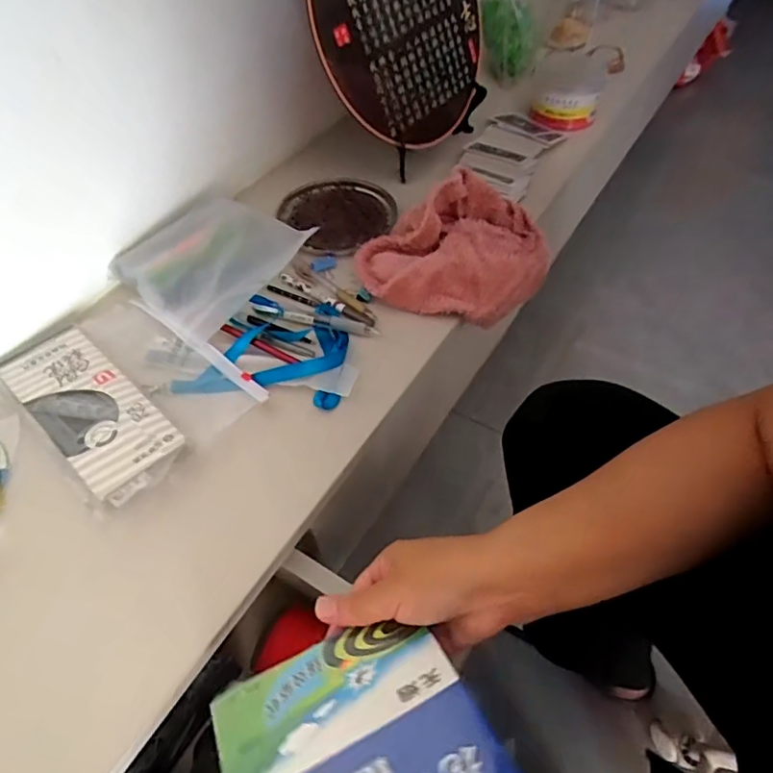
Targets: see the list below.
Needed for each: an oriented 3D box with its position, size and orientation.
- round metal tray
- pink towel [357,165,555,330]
[{"bbox_3d":[-0.057,-0.218,0.706,0.132,0.017,0.136,-1,52,2],"label":"round metal tray"},{"bbox_3d":[0.080,-0.149,0.601,0.209,0.071,0.155,-26,55,-17],"label":"pink towel"}]

